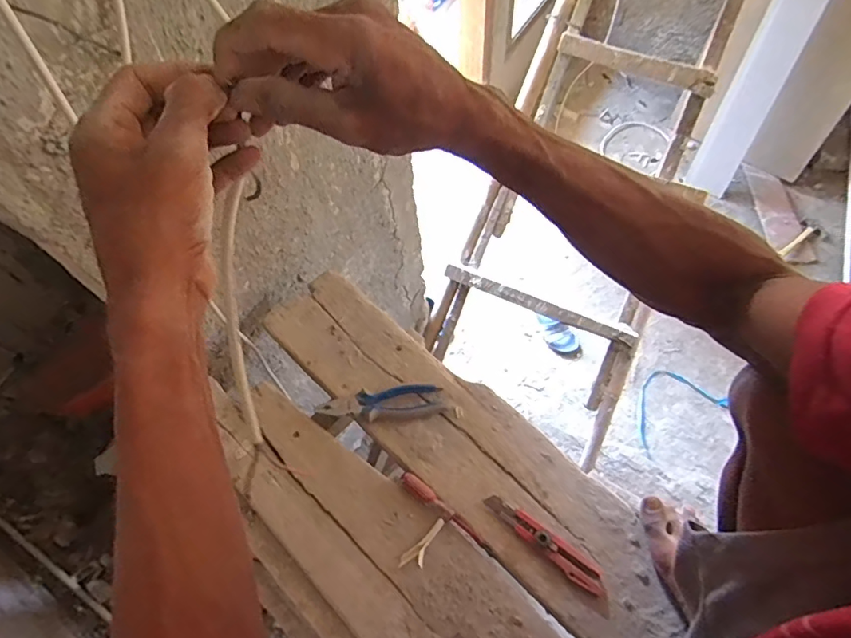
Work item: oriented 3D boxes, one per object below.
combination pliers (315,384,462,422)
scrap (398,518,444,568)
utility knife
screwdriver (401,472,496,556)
[{"bbox_3d":[-0.054,0.124,0.761,0.204,0.027,0.051,-5,61,1],"label":"combination pliers"},{"bbox_3d":[0.000,0.296,0.661,0.077,0.007,0.027,-39,66,-17],"label":"scrap"},{"bbox_3d":[0.155,0.286,0.659,0.169,0.016,0.033,35,69,20],"label":"utility knife"},{"bbox_3d":[0.028,0.261,0.685,0.152,0.018,0.020,37,69,21],"label":"screwdriver"}]

